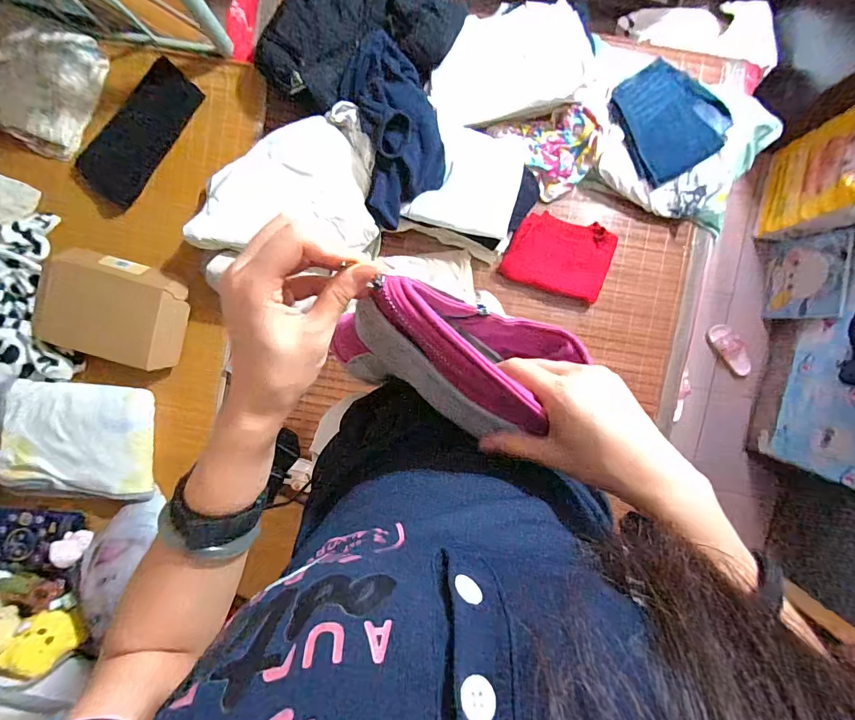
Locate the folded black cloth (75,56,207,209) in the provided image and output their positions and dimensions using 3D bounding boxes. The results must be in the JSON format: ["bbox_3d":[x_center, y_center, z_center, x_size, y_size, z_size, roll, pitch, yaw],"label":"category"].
[{"bbox_3d":[-0.855,-0.672,1.291,0.431,0.020,0.162,-44,114,9],"label":"folded black cloth"}]

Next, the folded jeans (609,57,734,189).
[{"bbox_3d":[0.654,-0.654,1.160,0.253,0.055,0.290,-31,93,3],"label":"folded jeans"}]

